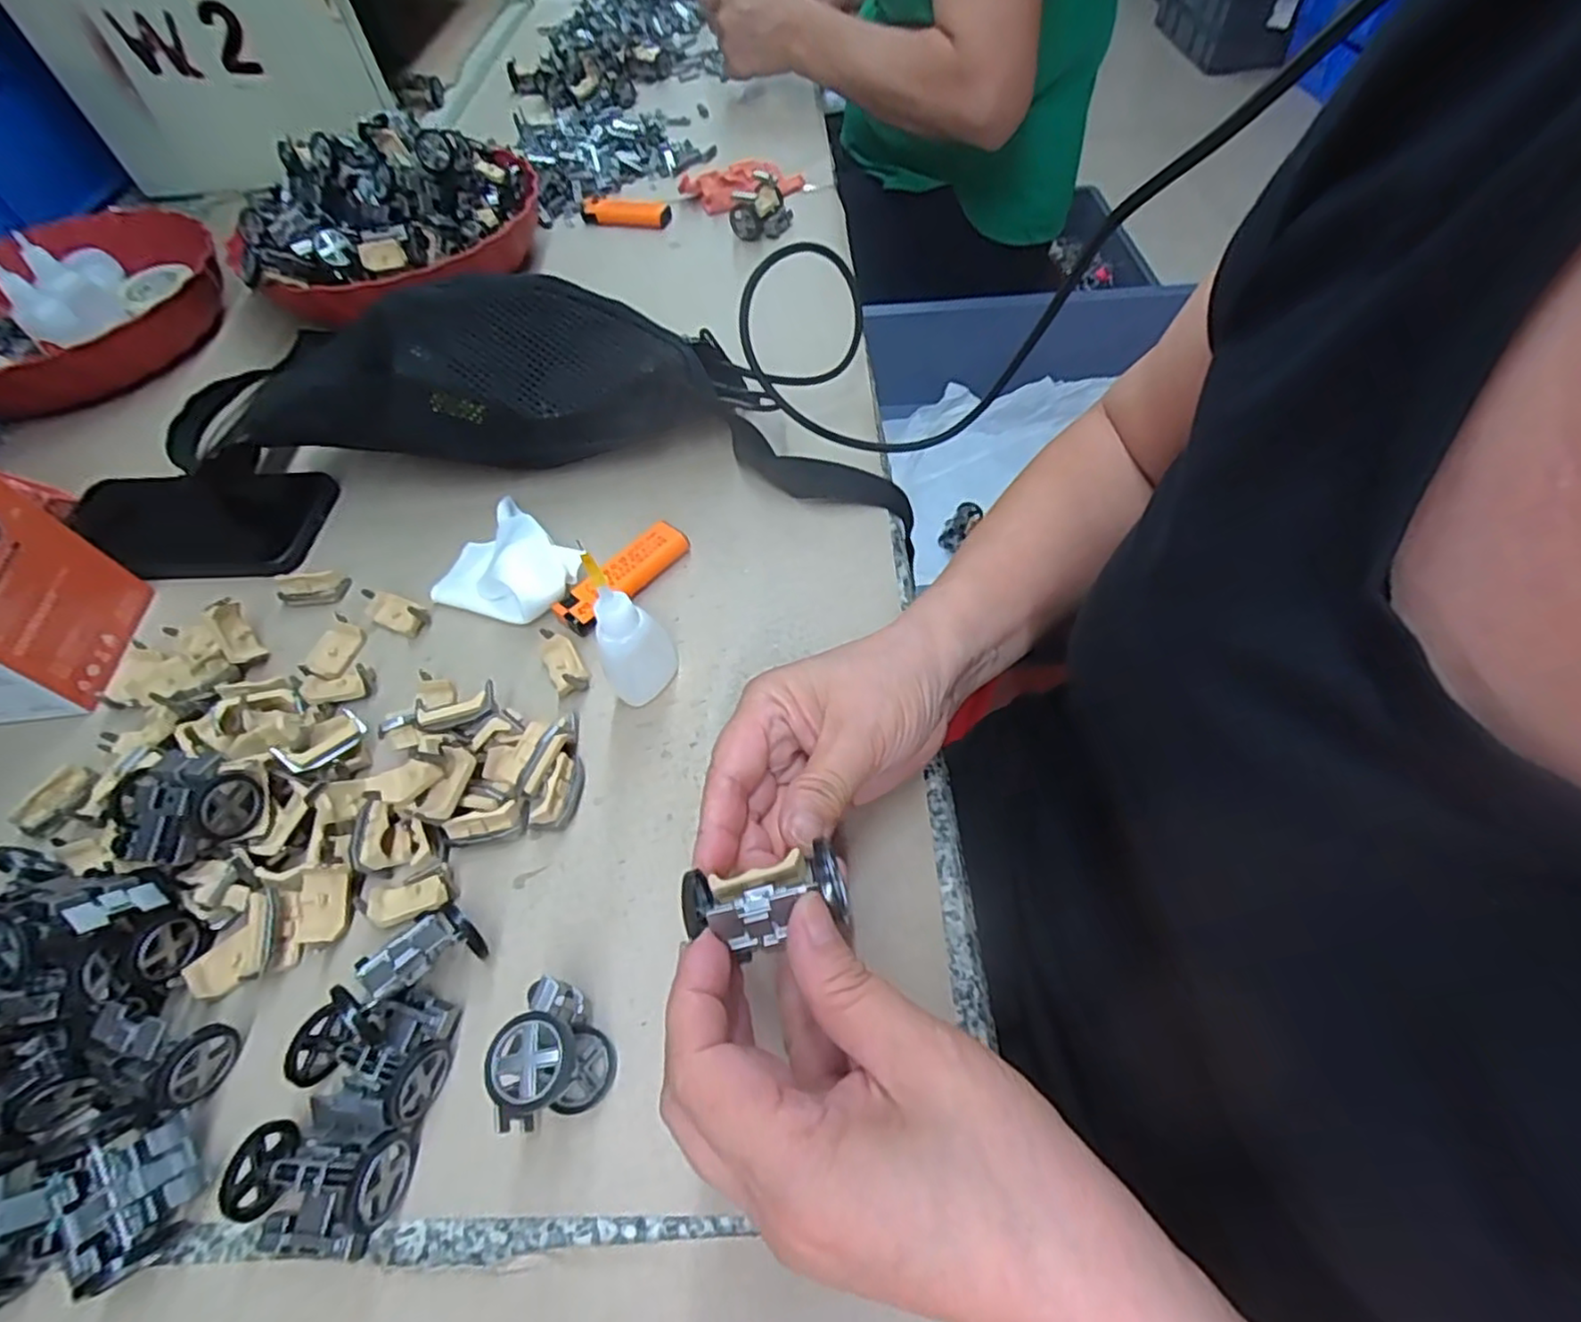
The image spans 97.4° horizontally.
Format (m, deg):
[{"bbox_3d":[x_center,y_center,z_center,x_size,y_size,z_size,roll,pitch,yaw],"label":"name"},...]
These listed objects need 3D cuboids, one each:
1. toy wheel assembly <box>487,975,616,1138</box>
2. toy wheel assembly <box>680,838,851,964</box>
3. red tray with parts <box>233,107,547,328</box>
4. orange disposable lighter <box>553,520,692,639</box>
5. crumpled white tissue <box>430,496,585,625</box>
[{"bbox_3d":[-0.082,0.135,0.239,0.027,0.050,0.039,-29,60,-15],"label":"toy wheel assembly"},{"bbox_3d":[-0.008,0.074,0.213,0.050,0.026,0.031,-12,57,-4],"label":"toy wheel assembly"},{"bbox_3d":[-0.329,-0.362,0.566,0.221,0.084,0.193,-14,57,-4],"label":"red tray with parts"},{"bbox_3d":[-0.092,-0.047,0.382,0.022,0.014,0.080,37,66,24],"label":"orange disposable lighter"},{"bbox_3d":[-0.162,-0.053,0.388,0.085,0.028,0.067,36,66,24],"label":"crumpled white tissue"}]

